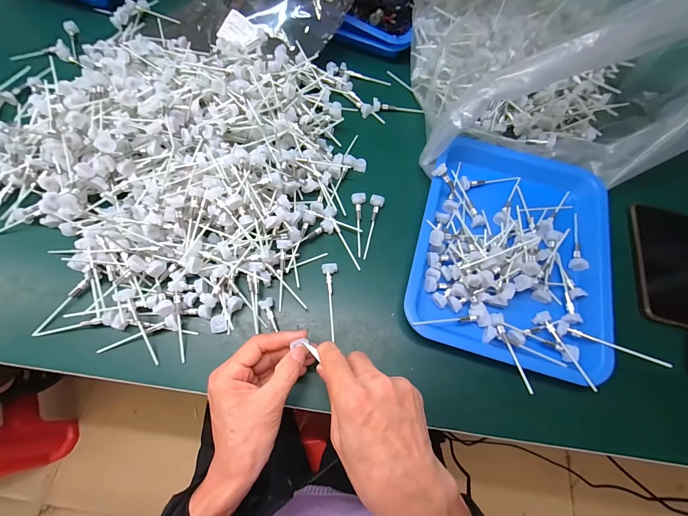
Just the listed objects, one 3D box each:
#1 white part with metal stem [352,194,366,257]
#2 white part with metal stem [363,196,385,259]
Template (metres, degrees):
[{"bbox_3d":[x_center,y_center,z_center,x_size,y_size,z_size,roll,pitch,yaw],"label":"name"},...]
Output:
[{"bbox_3d":[0.021,-0.044,0.394,0.018,0.009,0.087,-1,68,-3],"label":"white part with metal stem"},{"bbox_3d":[0.033,-0.042,0.393,0.018,0.009,0.089,17,69,4],"label":"white part with metal stem"}]

